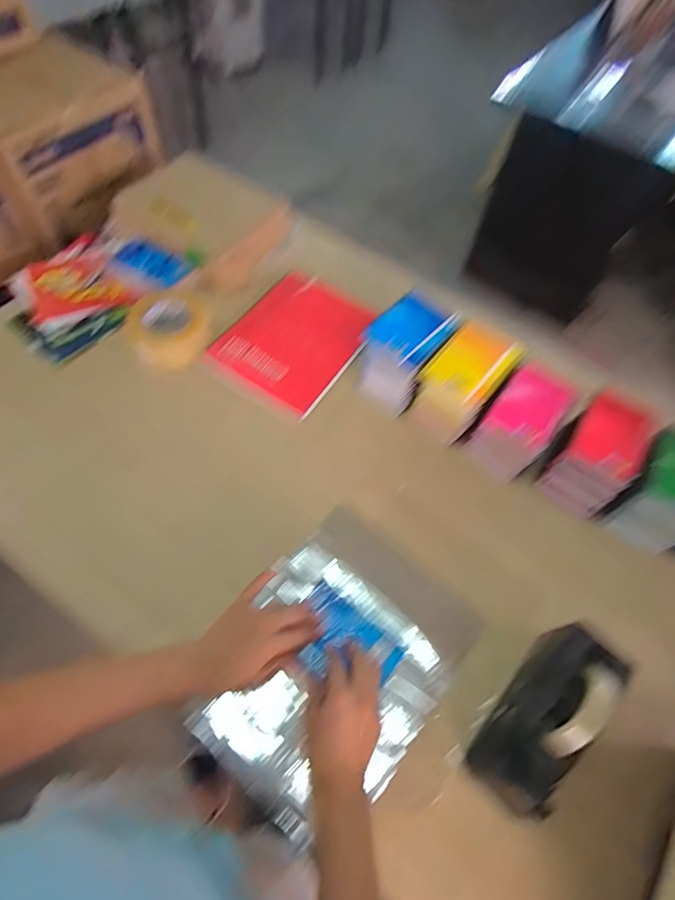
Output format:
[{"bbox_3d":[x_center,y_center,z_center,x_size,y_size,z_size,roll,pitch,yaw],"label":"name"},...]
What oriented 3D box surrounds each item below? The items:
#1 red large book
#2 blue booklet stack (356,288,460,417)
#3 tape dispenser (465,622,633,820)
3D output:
[{"bbox_3d":[-0.070,-0.205,0.806,0.211,0.024,0.278,28,62,11],"label":"red large book"},{"bbox_3d":[0.108,-0.158,0.730,0.110,0.112,0.137,31,63,13],"label":"blue booklet stack"},{"bbox_3d":[0.233,0.287,0.494,0.075,0.112,0.194,38,64,16],"label":"tape dispenser"}]

